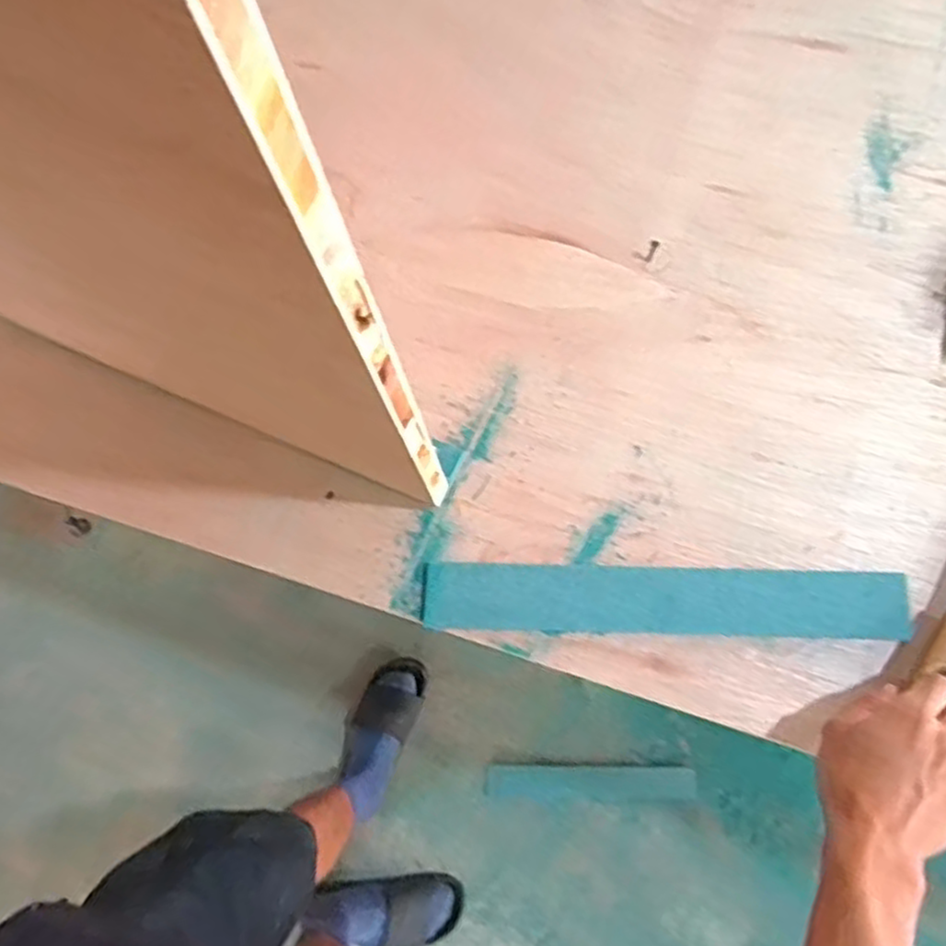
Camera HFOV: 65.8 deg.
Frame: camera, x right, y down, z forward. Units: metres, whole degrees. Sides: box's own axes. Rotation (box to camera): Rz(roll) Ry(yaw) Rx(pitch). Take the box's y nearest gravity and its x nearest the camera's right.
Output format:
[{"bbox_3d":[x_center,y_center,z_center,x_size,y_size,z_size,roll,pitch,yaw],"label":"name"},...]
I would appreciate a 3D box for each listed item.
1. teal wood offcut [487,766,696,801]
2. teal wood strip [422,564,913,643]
[{"bbox_3d":[0.206,0.541,1.274,0.355,0.020,0.053,0,75,1],"label":"teal wood offcut"},{"bbox_3d":[0.148,0.099,0.569,0.366,0.009,0.051,1,75,2],"label":"teal wood strip"}]

